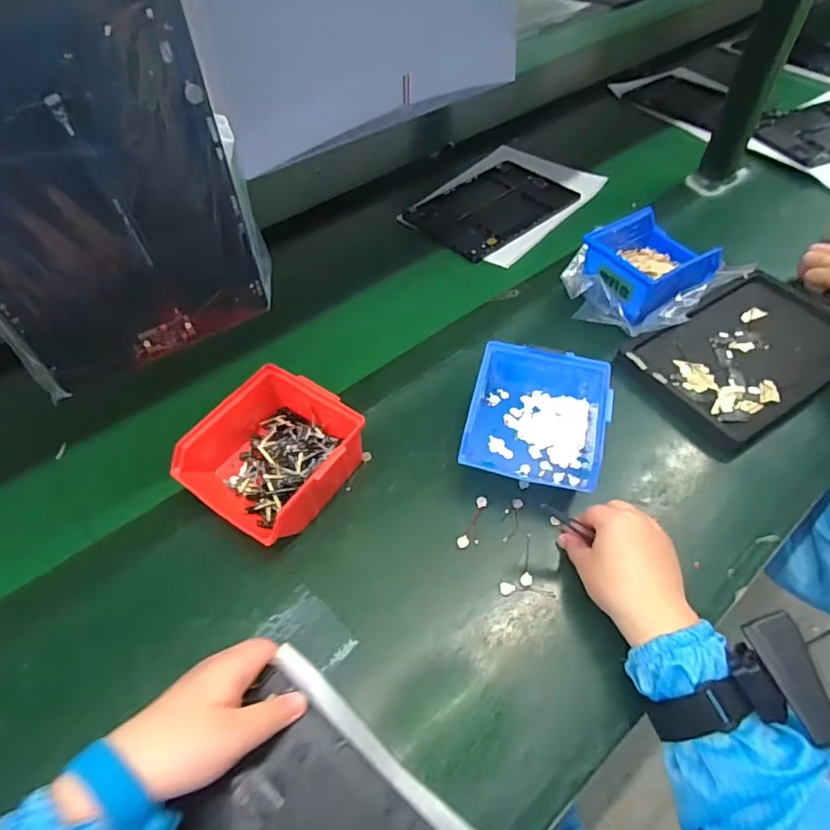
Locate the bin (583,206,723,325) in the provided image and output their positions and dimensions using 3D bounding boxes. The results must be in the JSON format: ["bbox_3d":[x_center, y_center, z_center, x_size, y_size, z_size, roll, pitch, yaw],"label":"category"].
[{"bbox_3d":[0.280,-0.183,0.636,0.140,0.069,0.114,-23,52,-17],"label":"bin"}]

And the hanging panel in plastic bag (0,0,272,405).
[{"bbox_3d":[-0.178,-0.119,0.294,0.163,0.226,0.022,-30,54,-21],"label":"hanging panel in plastic bag"}]

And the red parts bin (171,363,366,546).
[{"bbox_3d":[-0.131,0.039,0.485,0.134,0.072,0.142,30,61,21],"label":"red parts bin"}]

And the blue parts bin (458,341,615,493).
[{"bbox_3d":[0.117,0.004,0.501,0.123,0.061,0.129,13,57,11],"label":"blue parts bin"}]

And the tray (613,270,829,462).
[{"bbox_3d":[0.370,-0.071,0.573,0.258,0.026,0.155,-26,53,-18],"label":"tray"}]

